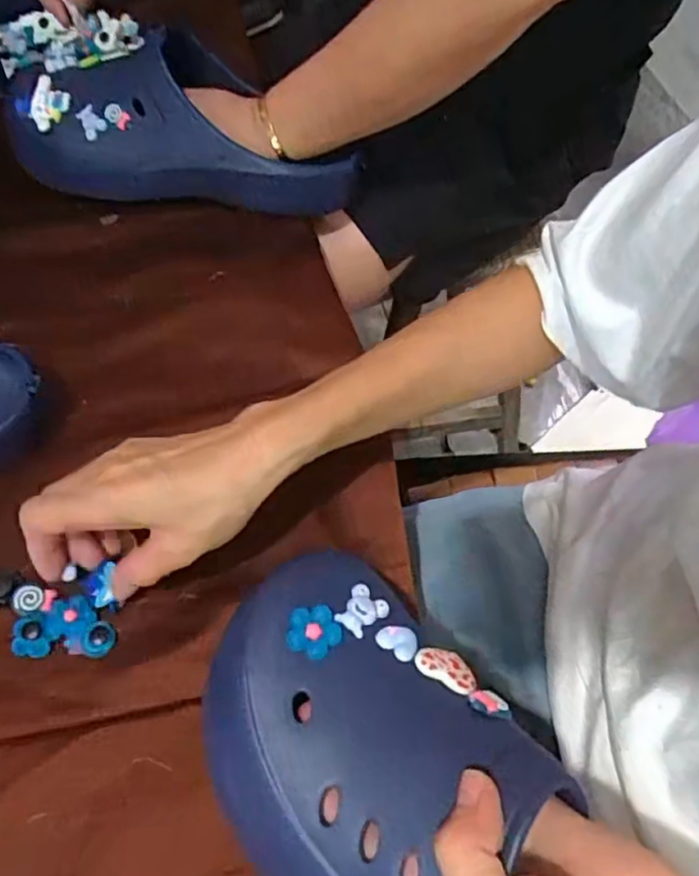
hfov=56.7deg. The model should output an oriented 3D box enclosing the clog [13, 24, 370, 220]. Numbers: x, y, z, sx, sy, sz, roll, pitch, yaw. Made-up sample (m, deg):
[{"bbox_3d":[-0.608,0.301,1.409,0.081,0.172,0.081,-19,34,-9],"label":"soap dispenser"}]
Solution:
[{"bbox_3d":[-0.138,-0.255,0.525,0.293,0.089,0.098,8,58,2],"label":"clog"}]

